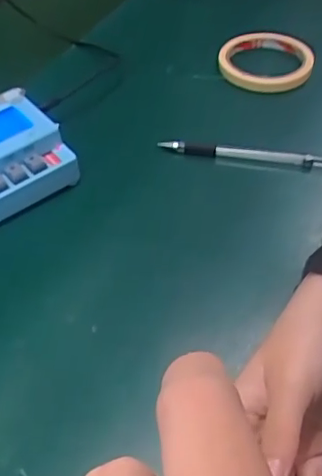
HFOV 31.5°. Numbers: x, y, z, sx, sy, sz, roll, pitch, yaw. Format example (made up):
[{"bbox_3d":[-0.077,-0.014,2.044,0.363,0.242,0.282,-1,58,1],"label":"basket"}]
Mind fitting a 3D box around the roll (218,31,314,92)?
[{"bbox_3d":[0.108,-0.186,0.591,0.095,0.019,0.095,-7,46,-3],"label":"roll"}]

